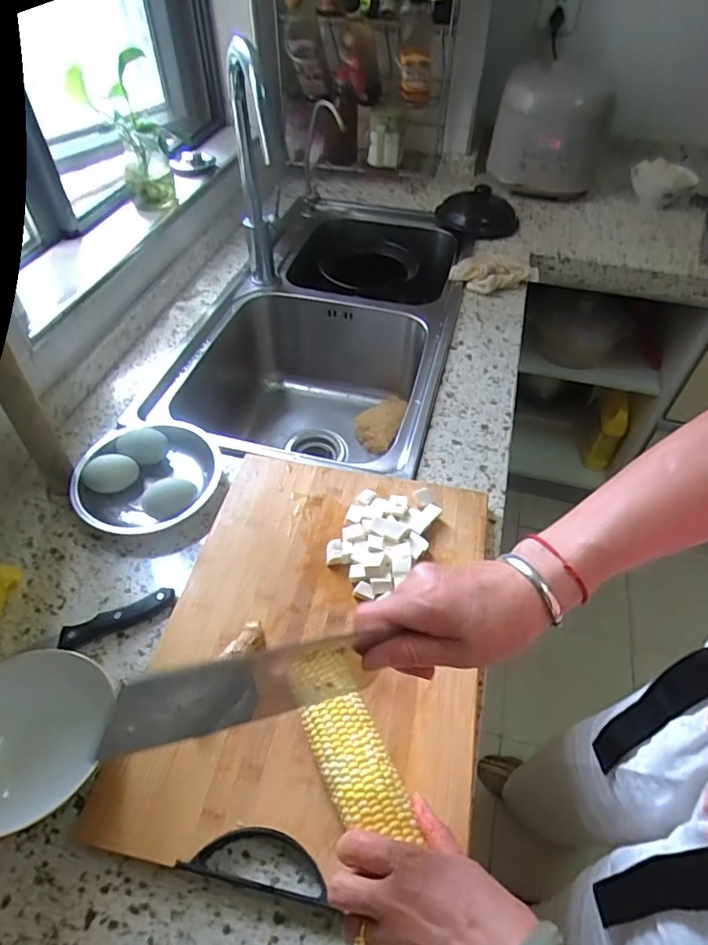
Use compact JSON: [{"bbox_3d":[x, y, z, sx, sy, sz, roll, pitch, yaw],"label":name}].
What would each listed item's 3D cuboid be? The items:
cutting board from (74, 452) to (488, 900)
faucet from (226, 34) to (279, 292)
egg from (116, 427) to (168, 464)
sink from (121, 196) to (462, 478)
[{"bbox_3d":[-0.029,0.152,0.509,0.290,0.033,0.388,9,50,7],"label":"cutting board"},{"bbox_3d":[-0.148,-0.455,0.812,0.059,0.353,0.172,-6,50,-7],"label":"faucet"},{"bbox_3d":[-0.257,-0.029,0.648,0.055,0.038,0.038,-18,52,-16],"label":"egg"},{"bbox_3d":[-0.057,-0.219,0.987,0.444,0.242,0.696,12,50,9],"label":"sink"}]

